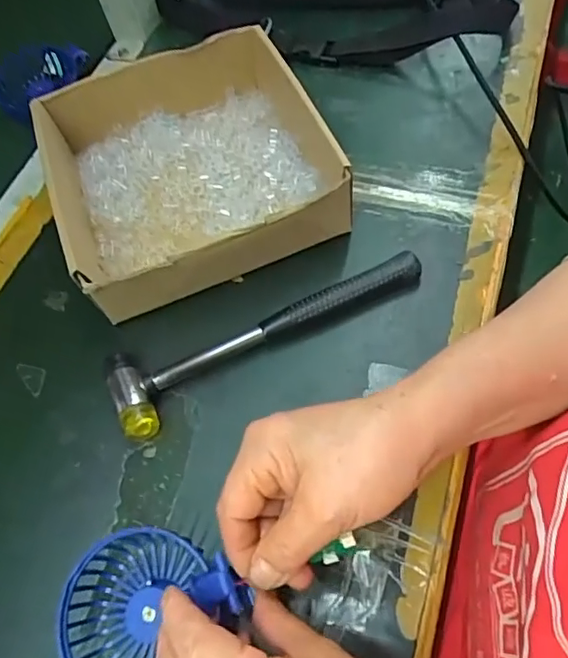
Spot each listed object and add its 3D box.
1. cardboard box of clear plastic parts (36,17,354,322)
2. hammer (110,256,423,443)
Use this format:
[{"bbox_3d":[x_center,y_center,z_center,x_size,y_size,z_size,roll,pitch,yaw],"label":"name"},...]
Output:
[{"bbox_3d":[-0.078,-0.135,0.449,0.204,0.063,0.214,-24,59,-5],"label":"cardboard box of clear plastic parts"},{"bbox_3d":[-0.011,0.000,0.406,0.235,0.028,0.056,-29,60,-8],"label":"hammer"}]

